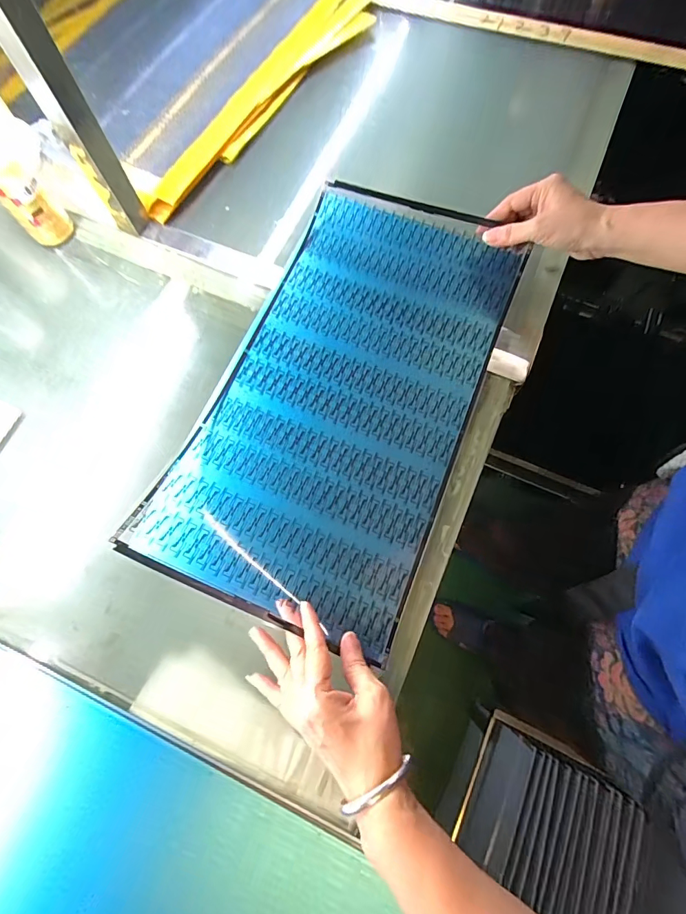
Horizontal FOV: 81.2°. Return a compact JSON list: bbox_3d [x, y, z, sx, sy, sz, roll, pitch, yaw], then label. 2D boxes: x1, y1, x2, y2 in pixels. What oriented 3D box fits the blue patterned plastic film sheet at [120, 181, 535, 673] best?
[{"bbox_3d":[0.010,-0.081,0.418,0.256,0.052,0.475,21,74,6],"label":"blue patterned plastic film sheet"}]

